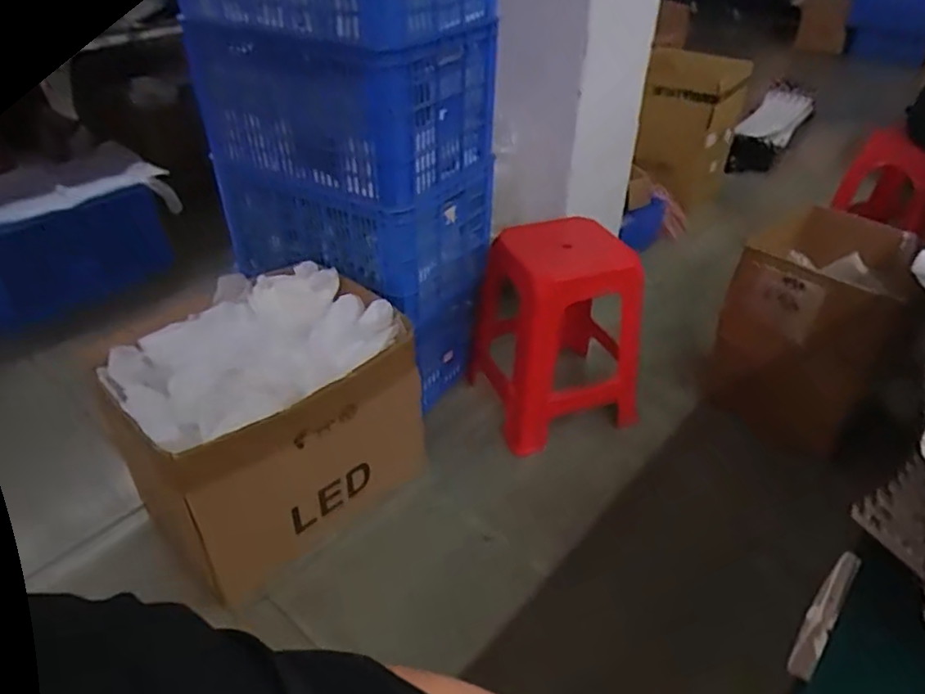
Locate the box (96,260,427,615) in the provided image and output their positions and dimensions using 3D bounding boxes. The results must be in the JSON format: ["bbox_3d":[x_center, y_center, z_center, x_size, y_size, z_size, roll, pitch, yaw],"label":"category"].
[{"bbox_3d":[-0.450,0.131,1.414,0.557,0.421,0.504,-28,45,-34],"label":"box"}]

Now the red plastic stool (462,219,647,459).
[{"bbox_3d":[0.223,-0.044,1.623,0.311,0.489,0.388,-9,37,-13],"label":"red plastic stool"}]

